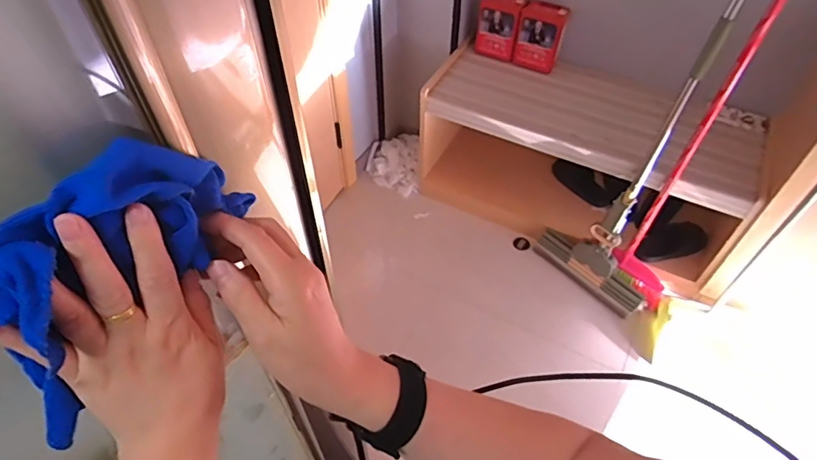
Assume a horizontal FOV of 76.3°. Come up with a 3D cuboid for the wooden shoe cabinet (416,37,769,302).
[{"bbox_3d":[0.526,-0.211,1.652,0.953,0.473,0.352,24,54,19],"label":"wooden shoe cabinet"}]

